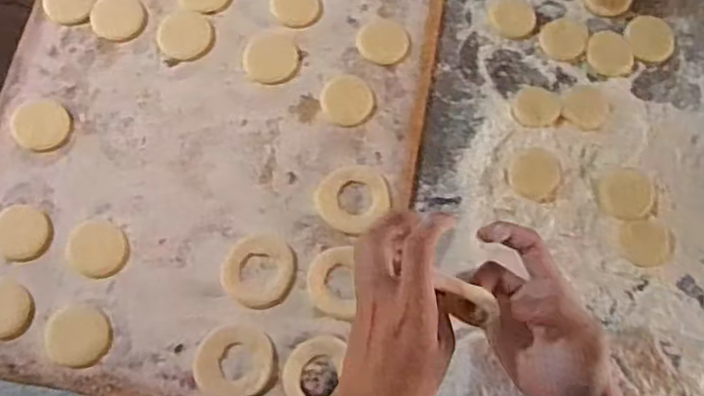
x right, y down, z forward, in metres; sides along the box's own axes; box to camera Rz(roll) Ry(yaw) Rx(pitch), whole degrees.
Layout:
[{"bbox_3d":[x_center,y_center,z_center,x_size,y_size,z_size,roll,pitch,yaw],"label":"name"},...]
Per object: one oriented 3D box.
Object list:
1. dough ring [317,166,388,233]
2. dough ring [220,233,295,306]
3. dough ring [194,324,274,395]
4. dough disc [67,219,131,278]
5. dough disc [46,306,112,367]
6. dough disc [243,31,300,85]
[{"bbox_3d":[0.001,-0.002,0.627,0.069,0.010,0.061,-39,78,-12],"label":"dough ring"},{"bbox_3d":[-0.088,0.067,0.601,0.065,0.011,0.067,1,73,-2],"label":"dough ring"},{"bbox_3d":[-0.107,0.149,0.577,0.069,0.011,0.065,1,73,-2],"label":"dough ring"},{"bbox_3d":[-0.242,0.049,0.607,0.052,0.005,0.059,-40,78,-12],"label":"dough disc"},{"bbox_3d":[-0.247,0.125,0.577,0.057,0.004,0.053,1,73,-2],"label":"dough disc"},{"bbox_3d":[-0.084,-0.147,0.667,0.057,0.004,0.057,1,73,-2],"label":"dough disc"}]

